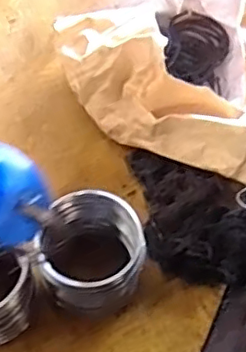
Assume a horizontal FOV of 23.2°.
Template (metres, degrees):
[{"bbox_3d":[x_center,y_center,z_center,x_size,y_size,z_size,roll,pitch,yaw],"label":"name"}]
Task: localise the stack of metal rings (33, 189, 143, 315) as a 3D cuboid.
[{"bbox_3d":[-0.050,0.125,0.962,0.155,0.161,0.161,-13,62,-6],"label":"stack of metal rings"}]

